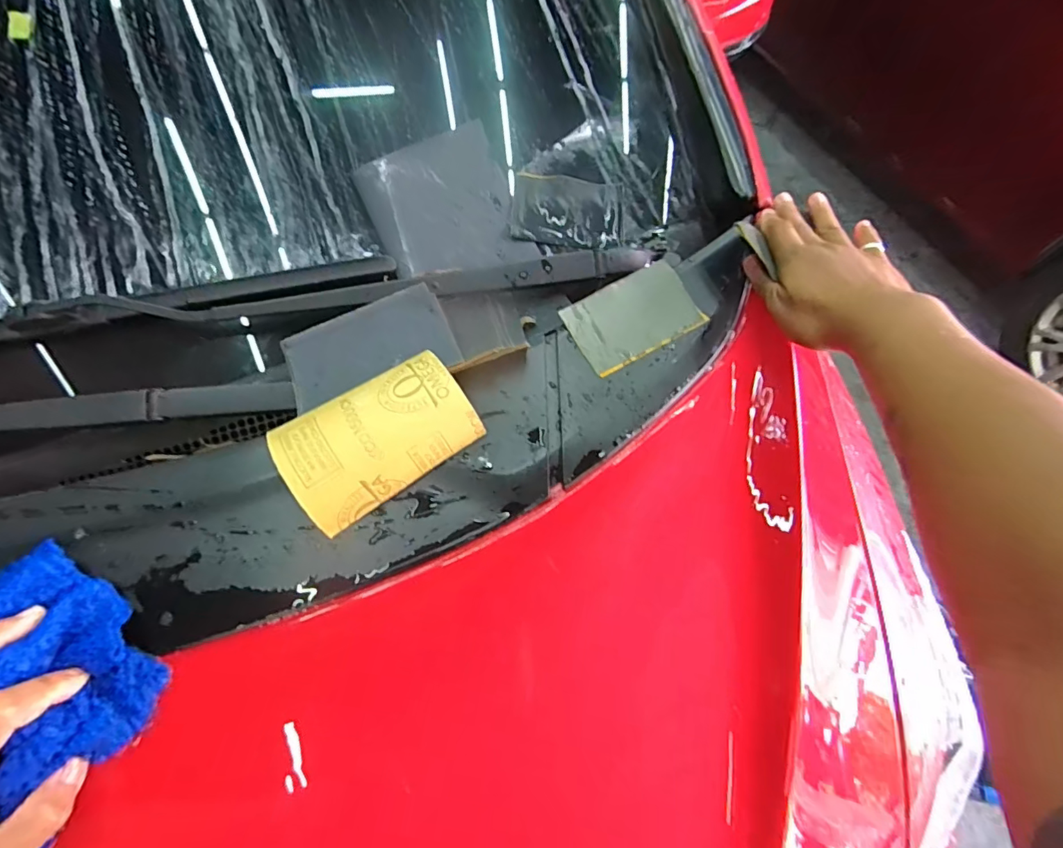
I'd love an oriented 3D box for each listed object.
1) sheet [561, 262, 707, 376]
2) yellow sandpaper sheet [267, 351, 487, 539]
[{"bbox_3d":[0.091,-0.096,0.439,0.114,0.005,0.071,-28,80,-11],"label":"sheet"},{"bbox_3d":[-0.118,0.008,0.379,0.139,0.045,0.082,-31,60,-16],"label":"yellow sandpaper sheet"}]

